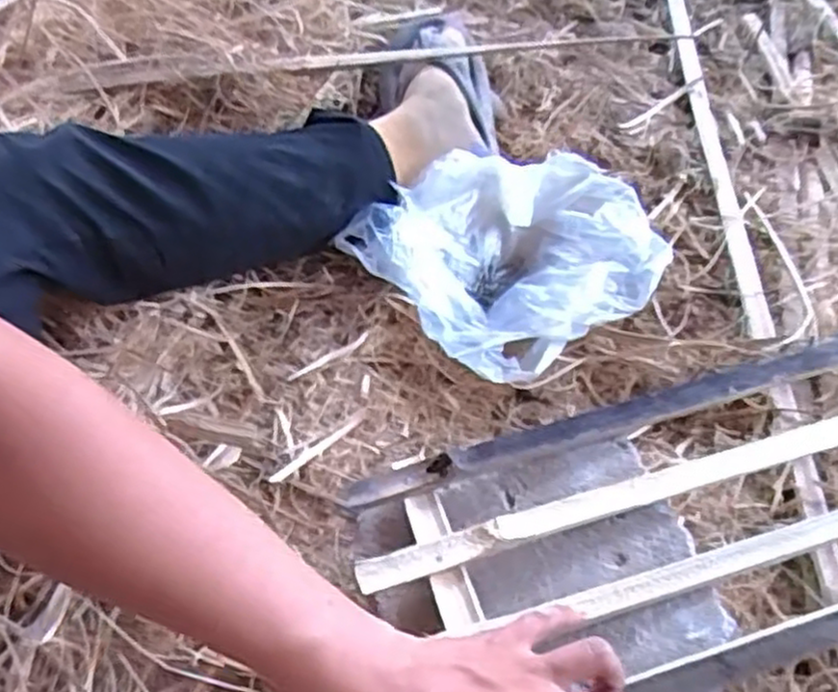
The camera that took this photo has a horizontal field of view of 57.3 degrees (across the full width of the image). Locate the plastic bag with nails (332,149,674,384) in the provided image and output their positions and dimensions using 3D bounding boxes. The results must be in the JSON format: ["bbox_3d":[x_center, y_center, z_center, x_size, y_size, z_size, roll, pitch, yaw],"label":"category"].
[{"bbox_3d":[0.091,-0.087,0.723,0.248,0.090,0.207,-32,60,-20],"label":"plastic bag with nails"}]

